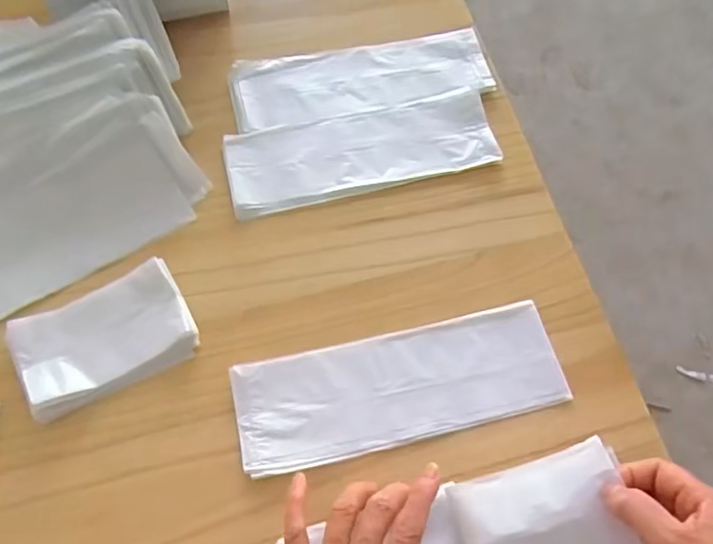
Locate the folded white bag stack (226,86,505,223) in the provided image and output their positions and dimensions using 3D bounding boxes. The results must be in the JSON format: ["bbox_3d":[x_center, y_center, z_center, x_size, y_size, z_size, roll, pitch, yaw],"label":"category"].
[{"bbox_3d":[0.004,-0.115,0.548,0.245,0.011,0.091,-12,66,-7],"label":"folded white bag stack"}]

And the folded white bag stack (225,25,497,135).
[{"bbox_3d":[0.005,-0.196,0.585,0.252,0.011,0.087,-9,66,-6],"label":"folded white bag stack"}]

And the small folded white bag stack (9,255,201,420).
[{"bbox_3d":[-0.195,0.051,0.458,0.127,0.016,0.080,-27,69,-13],"label":"small folded white bag stack"}]

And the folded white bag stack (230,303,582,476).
[{"bbox_3d":[0.033,0.087,0.456,0.247,0.010,0.085,-12,66,-7],"label":"folded white bag stack"}]

